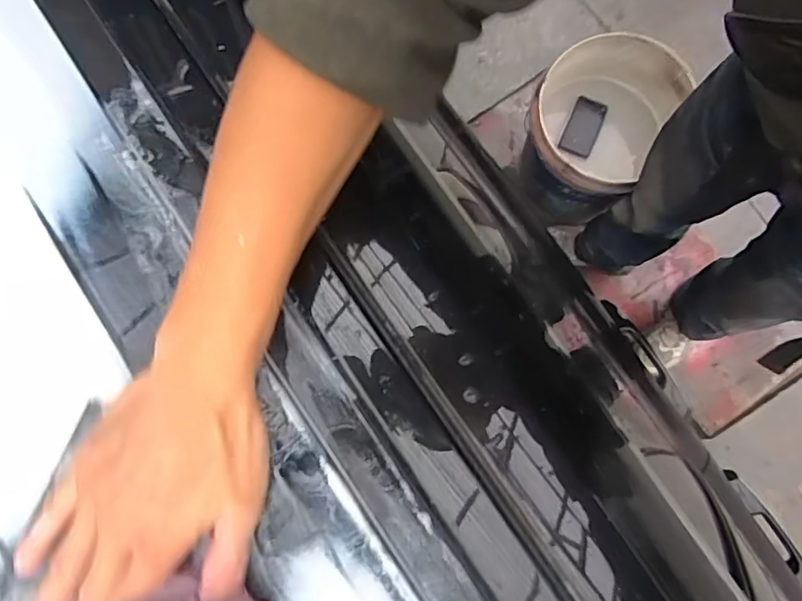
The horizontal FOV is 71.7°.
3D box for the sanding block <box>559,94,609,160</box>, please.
[{"bbox_3d":[0.388,-0.371,1.187,0.072,0.025,0.118,23,80,4],"label":"sanding block"}]

